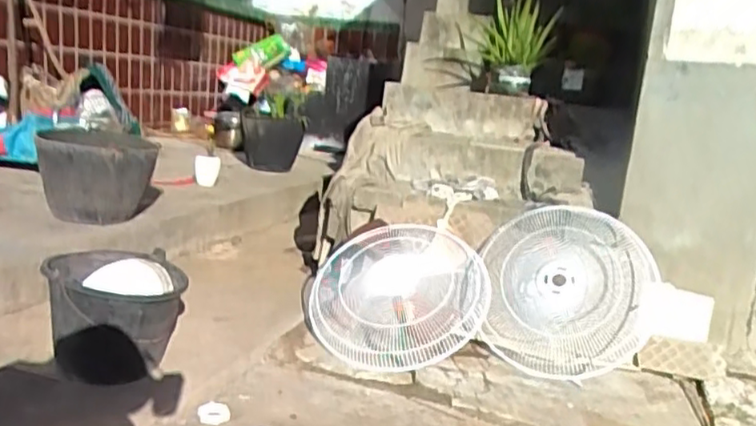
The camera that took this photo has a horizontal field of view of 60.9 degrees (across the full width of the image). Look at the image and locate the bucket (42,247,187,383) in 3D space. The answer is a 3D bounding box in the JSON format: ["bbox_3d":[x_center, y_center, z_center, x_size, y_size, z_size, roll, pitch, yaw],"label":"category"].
[{"bbox_3d":[-0.555,0.226,1.369,0.261,0.235,0.268,0,11,-22],"label":"bucket"}]

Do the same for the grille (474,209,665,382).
[{"bbox_3d":[0.500,0.210,1.736,0.448,0.470,0.144,9,-16,16],"label":"grille"}]

